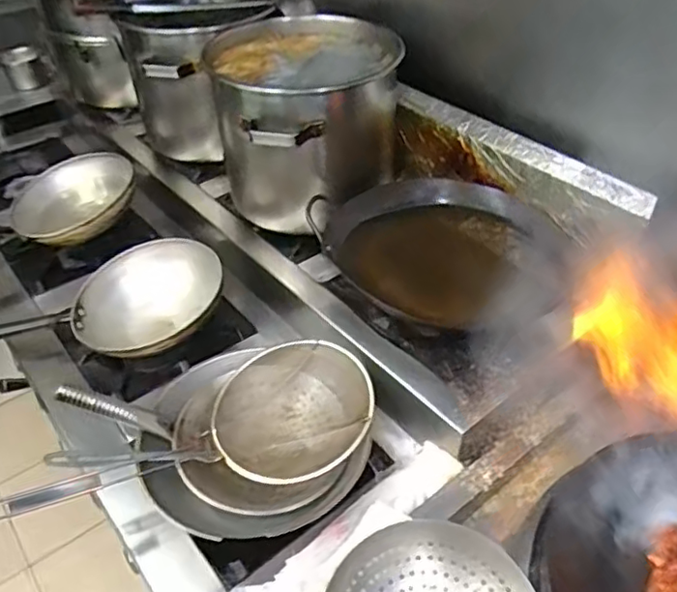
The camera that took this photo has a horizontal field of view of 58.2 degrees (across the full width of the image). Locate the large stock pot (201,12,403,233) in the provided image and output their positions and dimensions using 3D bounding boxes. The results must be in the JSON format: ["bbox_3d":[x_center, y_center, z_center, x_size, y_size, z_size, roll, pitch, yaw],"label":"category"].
[{"bbox_3d":[-0.058,-0.326,1.188,0.315,0.322,0.359,-26,49,-25],"label":"large stock pot"}]

